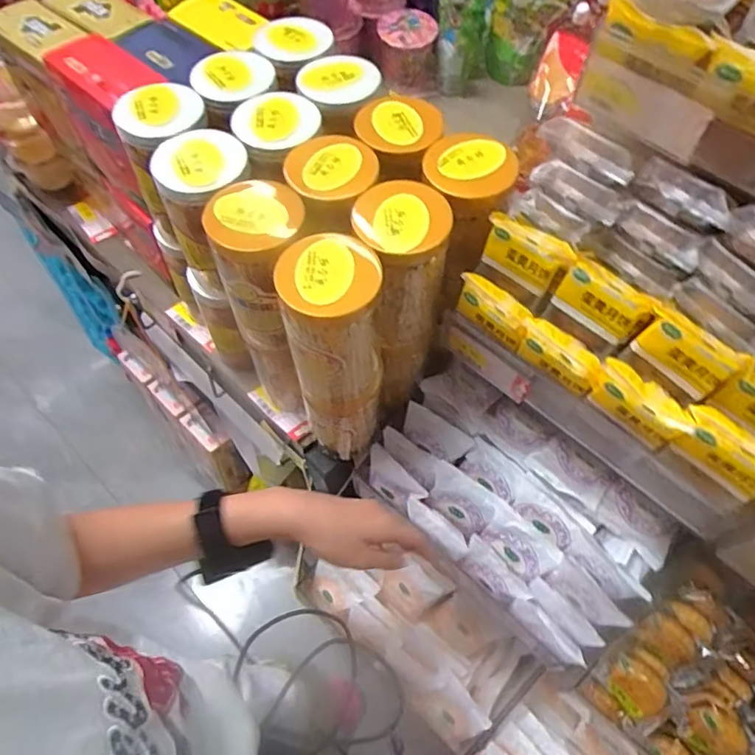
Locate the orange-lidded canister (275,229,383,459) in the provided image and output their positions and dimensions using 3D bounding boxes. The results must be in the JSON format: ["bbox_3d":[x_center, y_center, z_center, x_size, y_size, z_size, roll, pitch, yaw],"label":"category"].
[{"bbox_3d":[-0.038,-0.015,0.554,0.075,0.277,0.084,-7,62,-3],"label":"orange-lidded canister"}]

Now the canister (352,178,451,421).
[{"bbox_3d":[0.019,-0.068,0.581,0.085,0.269,0.077,-39,68,-19],"label":"canister"}]

